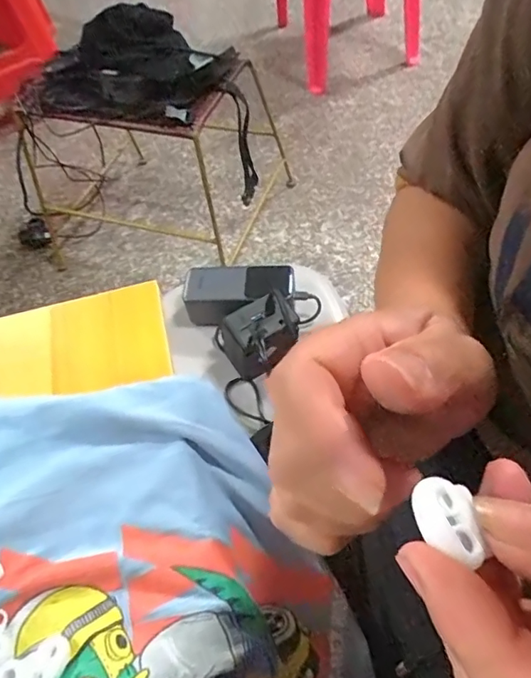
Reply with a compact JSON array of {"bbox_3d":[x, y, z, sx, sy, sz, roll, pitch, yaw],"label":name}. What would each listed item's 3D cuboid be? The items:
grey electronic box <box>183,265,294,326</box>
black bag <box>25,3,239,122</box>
[{"bbox_3d":[-0.032,-0.054,0.600,0.124,0.049,0.052,3,56,7],"label":"grey electronic box"},{"bbox_3d":[-0.249,-0.459,0.821,0.333,0.129,0.176,18,59,16],"label":"black bag"}]

